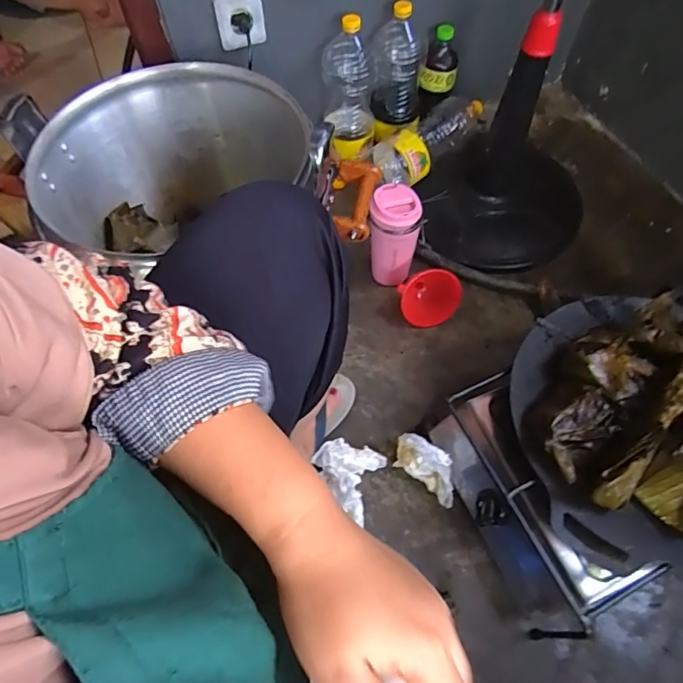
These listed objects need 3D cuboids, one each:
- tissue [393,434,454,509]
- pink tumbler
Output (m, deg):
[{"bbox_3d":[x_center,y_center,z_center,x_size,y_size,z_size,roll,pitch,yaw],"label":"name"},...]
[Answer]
[{"bbox_3d":[0.130,0.188,0.700,0.110,0.079,0.044,36,68,19],"label":"tissue"},{"bbox_3d":[0.093,-0.184,0.830,0.081,0.168,0.087,-1,61,1],"label":"pink tumbler"}]

